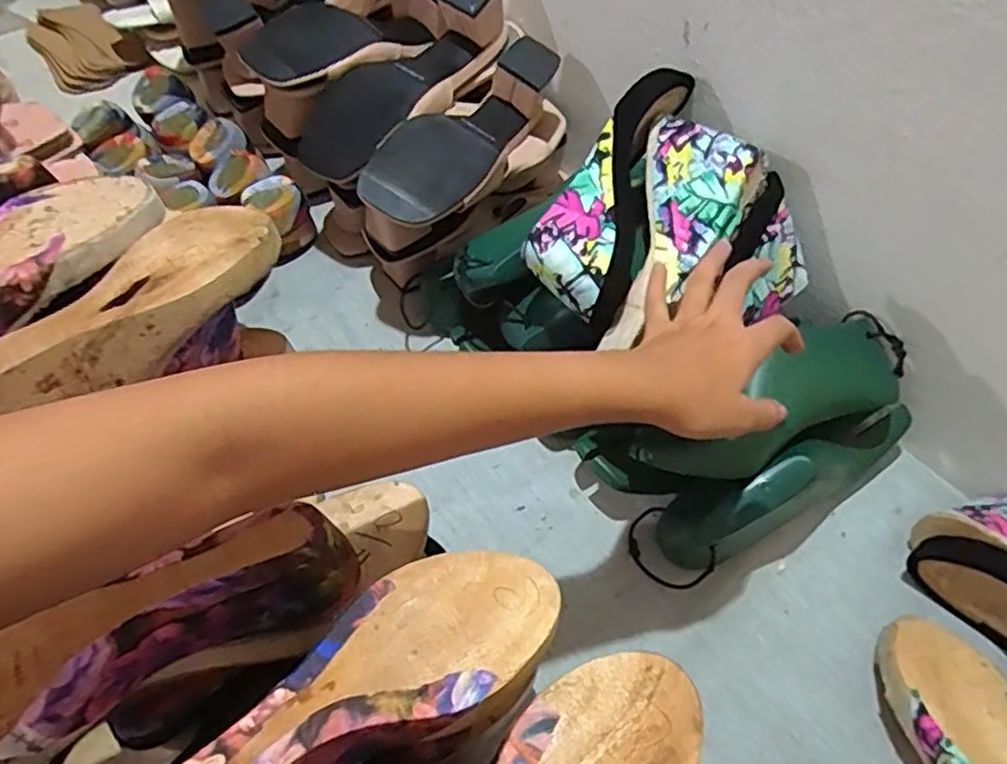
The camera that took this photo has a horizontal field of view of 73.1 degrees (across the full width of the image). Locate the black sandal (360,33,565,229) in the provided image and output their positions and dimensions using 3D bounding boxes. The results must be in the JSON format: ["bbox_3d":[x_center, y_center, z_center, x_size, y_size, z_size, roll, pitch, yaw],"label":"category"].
[{"bbox_3d":[-0.030,-0.213,0.616,0.091,0.072,0.229,30,64,15],"label":"black sandal"}]

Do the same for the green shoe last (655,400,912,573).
[{"bbox_3d":[0.236,0.076,0.547,0.238,0.090,0.058,-21,63,-13],"label":"green shoe last"}]

